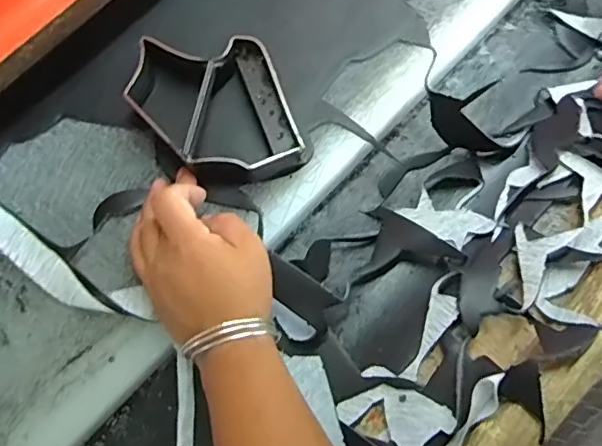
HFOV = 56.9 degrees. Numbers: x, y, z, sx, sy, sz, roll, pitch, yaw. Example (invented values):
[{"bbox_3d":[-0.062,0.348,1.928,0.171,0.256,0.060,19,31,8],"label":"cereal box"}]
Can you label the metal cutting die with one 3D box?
[{"bbox_3d":[-0.067,-0.088,0.435,0.107,0.040,0.137,-27,77,-5],"label":"metal cutting die"}]

